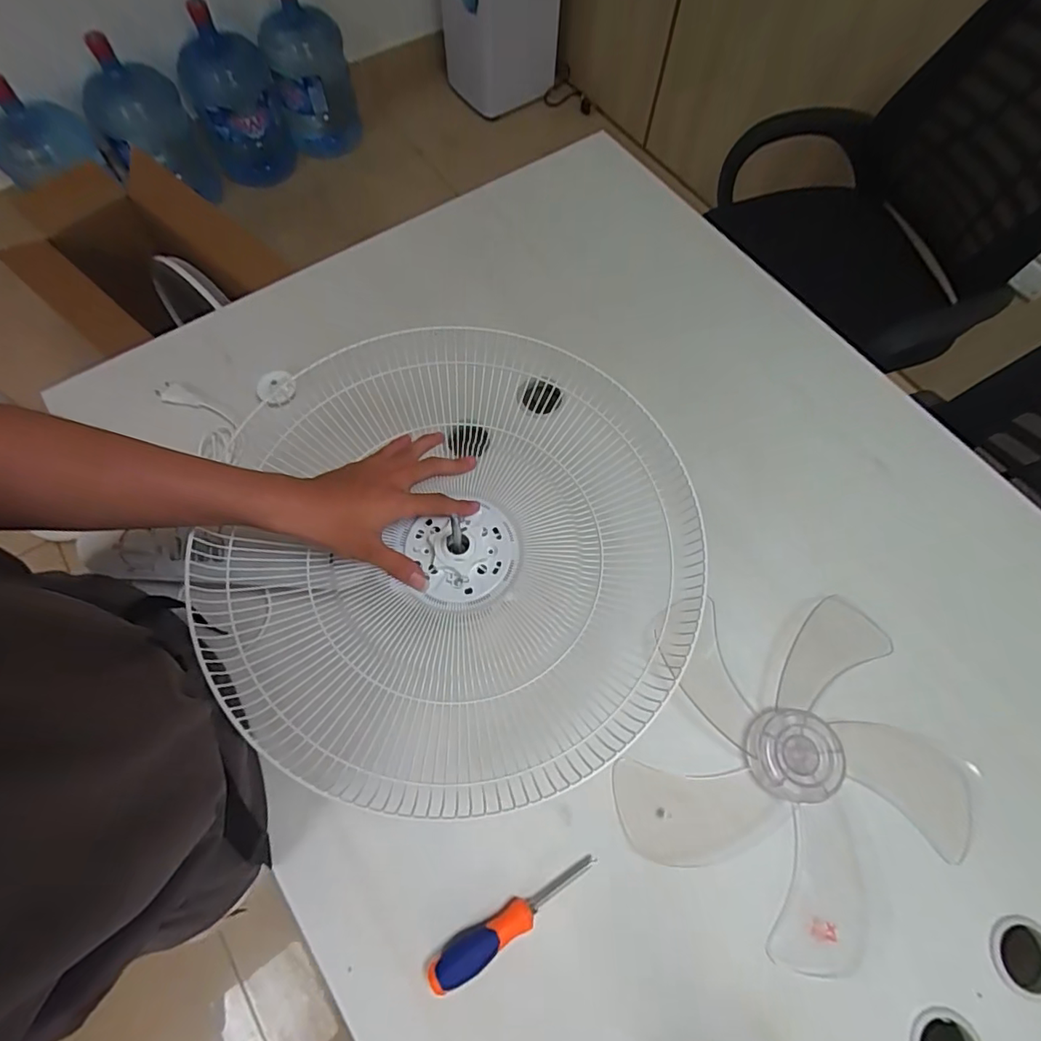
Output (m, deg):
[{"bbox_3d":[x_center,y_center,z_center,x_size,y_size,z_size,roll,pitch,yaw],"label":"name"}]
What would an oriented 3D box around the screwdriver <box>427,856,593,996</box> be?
[{"bbox_3d":[-0.006,0.389,0.534,0.184,0.025,0.033,-31,73,-13],"label":"screwdriver"}]

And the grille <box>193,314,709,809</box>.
[{"bbox_3d":[-0.056,0.026,0.501,0.431,0.087,0.416,13,65,6],"label":"grille"}]

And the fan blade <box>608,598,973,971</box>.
[{"bbox_3d":[0.315,0.252,0.583,0.328,0.043,0.354,0,65,0],"label":"fan blade"}]

